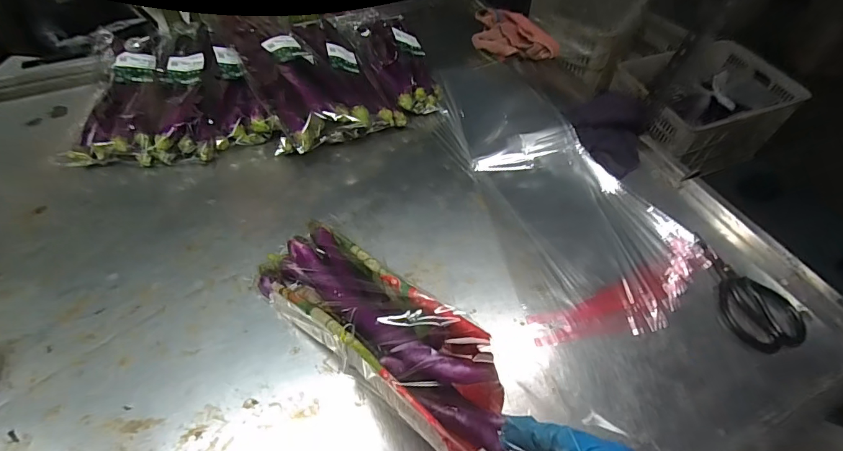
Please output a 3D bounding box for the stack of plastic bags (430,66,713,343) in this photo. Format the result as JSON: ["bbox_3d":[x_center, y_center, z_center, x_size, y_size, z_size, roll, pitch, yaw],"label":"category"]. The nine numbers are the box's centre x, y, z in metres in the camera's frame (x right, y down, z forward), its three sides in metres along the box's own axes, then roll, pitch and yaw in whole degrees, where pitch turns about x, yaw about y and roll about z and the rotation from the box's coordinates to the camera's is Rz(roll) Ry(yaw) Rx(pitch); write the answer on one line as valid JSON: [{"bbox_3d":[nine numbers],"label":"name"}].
[{"bbox_3d":[0.210,-0.104,0.737,0.288,0.033,0.607,-11,54,-12],"label":"stack of plastic bags"}]

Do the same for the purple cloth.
[{"bbox_3d":[0.336,-0.171,0.760,0.123,0.067,0.144,-31,60,-24],"label":"purple cloth"}]

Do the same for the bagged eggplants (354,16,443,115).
[{"bbox_3d":[-0.054,-0.331,0.877,0.118,0.082,0.319,-11,53,-12],"label":"bagged eggplants"}]

